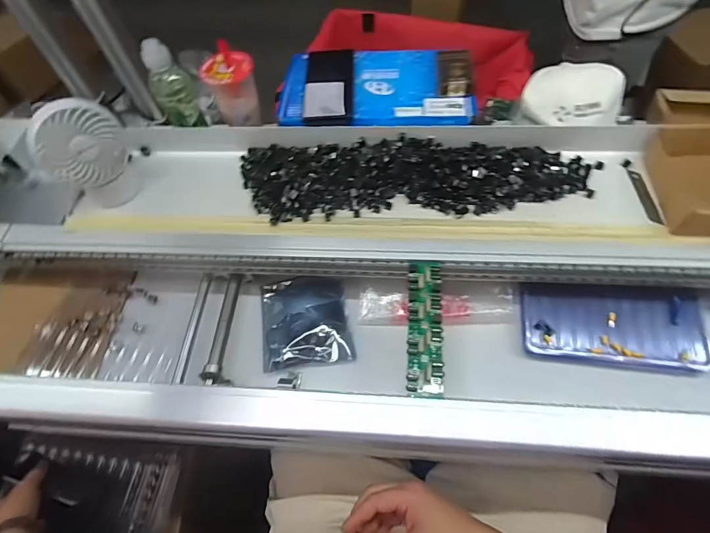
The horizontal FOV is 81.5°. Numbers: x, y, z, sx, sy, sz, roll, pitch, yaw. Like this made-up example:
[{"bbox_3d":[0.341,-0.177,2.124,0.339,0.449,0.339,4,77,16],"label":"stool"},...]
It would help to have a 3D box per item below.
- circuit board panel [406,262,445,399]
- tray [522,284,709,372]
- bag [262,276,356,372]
[{"bbox_3d":[0.088,0.072,0.518,0.043,0.005,0.180,3,60,5],"label":"circuit board panel"},{"bbox_3d":[0.366,0.084,0.582,0.243,0.018,0.113,3,60,5],"label":"tray"},{"bbox_3d":[-0.076,0.080,0.632,0.127,0.022,0.148,-9,60,-2],"label":"bag"}]

